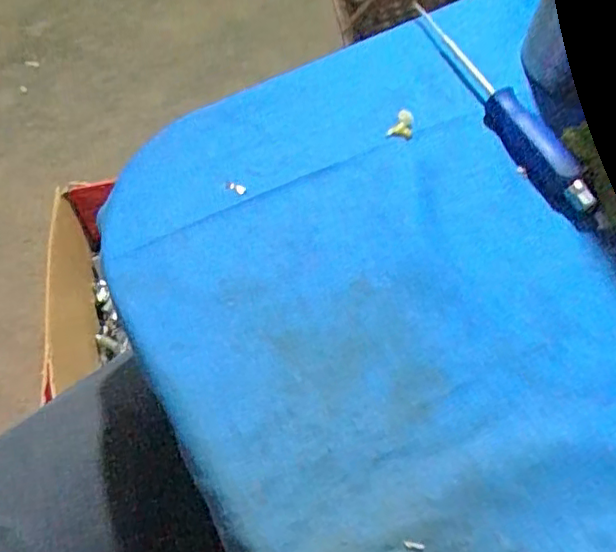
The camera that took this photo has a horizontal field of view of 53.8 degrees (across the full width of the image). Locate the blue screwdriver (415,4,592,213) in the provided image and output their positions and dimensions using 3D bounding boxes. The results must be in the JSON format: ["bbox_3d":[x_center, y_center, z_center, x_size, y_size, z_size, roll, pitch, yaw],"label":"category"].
[{"bbox_3d":[0.116,-0.108,0.374,0.023,0.017,0.180,-20,61,-13],"label":"blue screwdriver"}]

